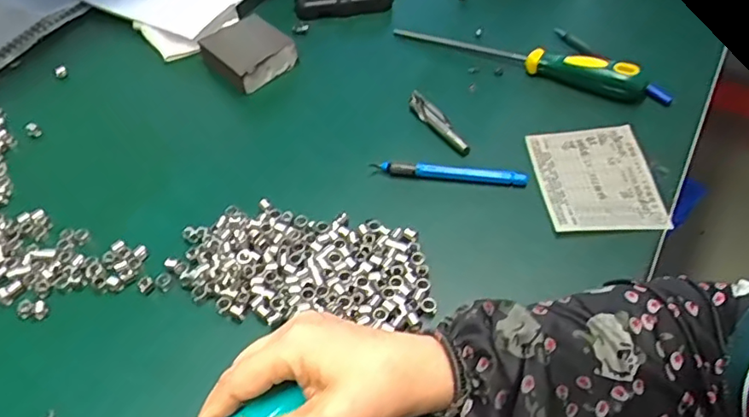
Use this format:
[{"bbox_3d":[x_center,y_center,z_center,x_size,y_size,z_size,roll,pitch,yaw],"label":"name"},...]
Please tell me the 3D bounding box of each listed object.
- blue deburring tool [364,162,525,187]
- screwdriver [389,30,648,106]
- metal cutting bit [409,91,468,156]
[{"bbox_3d":[0.060,-0.030,0.469,0.121,0.013,0.008,6,51,8],"label":"blue deburring tool"},{"bbox_3d":[0.129,-0.144,0.541,0.235,0.033,0.023,21,55,19],"label":"screwdriver"},{"bbox_3d":[0.055,-0.077,0.509,0.013,0.015,0.087,-24,53,-16],"label":"metal cutting bit"}]

